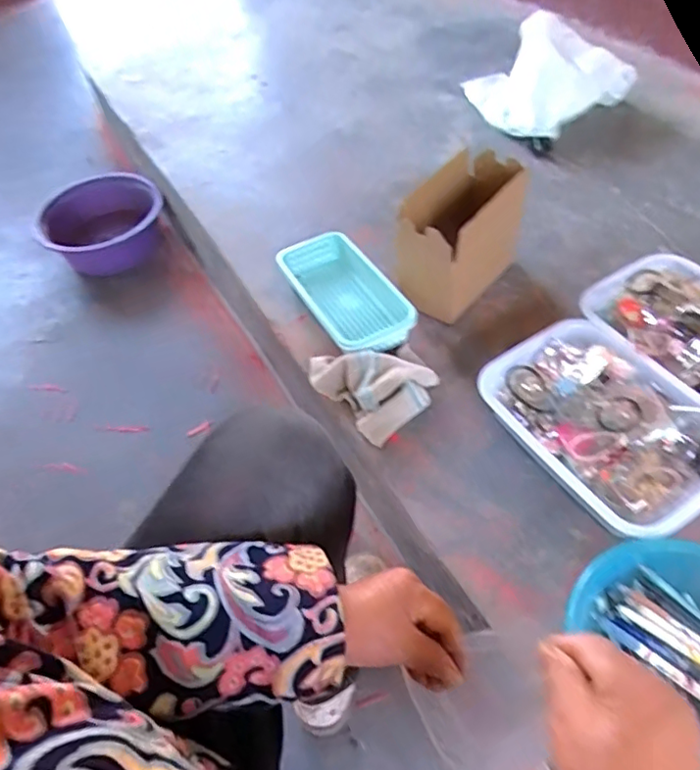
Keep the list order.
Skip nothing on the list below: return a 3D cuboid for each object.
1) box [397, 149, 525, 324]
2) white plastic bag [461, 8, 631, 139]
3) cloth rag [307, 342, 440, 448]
[{"bbox_3d":[0.172,-0.215,0.870,0.108,0.195,0.212,29,60,25],"label":"box"},{"bbox_3d":[0.428,-0.643,1.179,0.283,0.165,0.272,-11,52,-2],"label":"white plastic bag"},{"bbox_3d":[0.038,-0.016,0.818,0.158,0.063,0.161,-30,55,-16],"label":"cloth rag"}]

